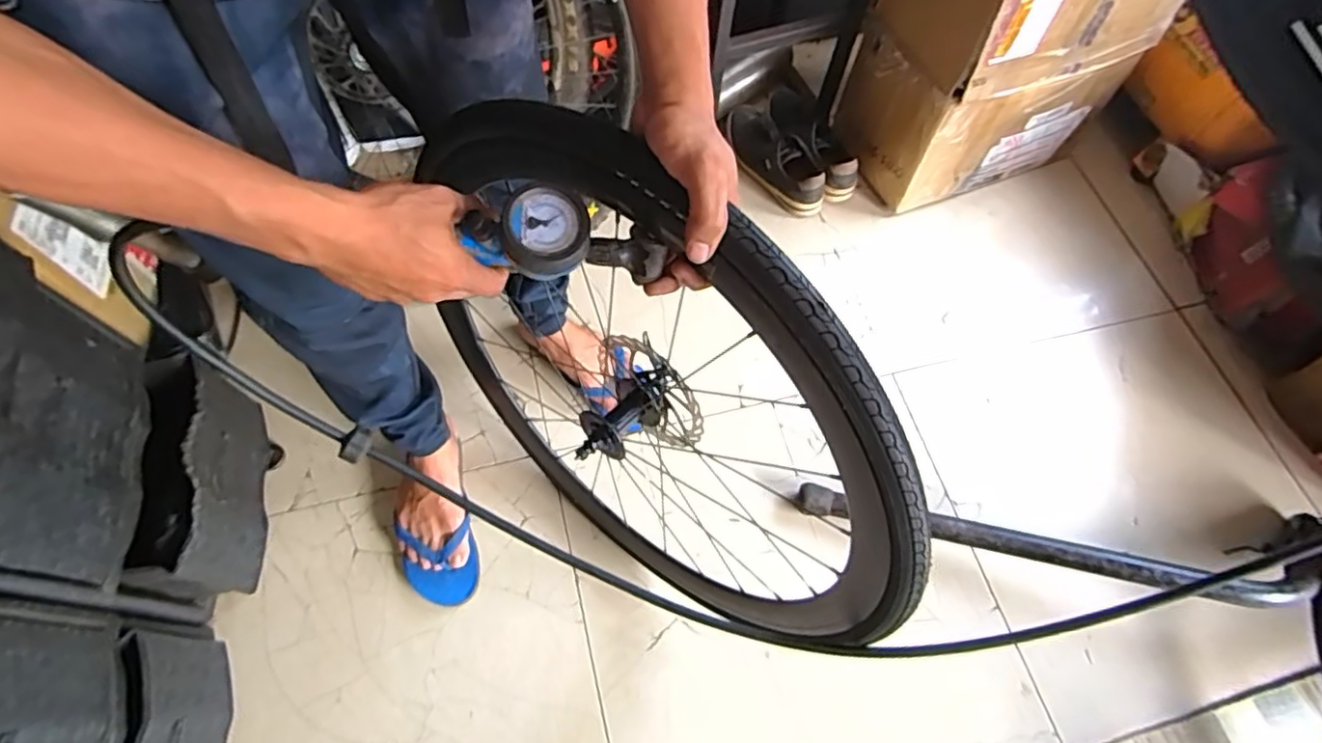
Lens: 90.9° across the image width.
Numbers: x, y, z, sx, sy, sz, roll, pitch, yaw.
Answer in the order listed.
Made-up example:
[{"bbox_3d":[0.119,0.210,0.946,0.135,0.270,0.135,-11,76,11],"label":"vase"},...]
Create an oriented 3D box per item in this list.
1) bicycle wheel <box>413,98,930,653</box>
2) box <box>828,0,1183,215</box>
[{"bbox_3d":[-0.028,0.071,0.712,0.600,0.655,0.146,42,70,18],"label":"bicycle wheel"},{"bbox_3d":[0.603,-0.599,1.161,0.461,0.485,0.284,-20,67,-12],"label":"box"}]

